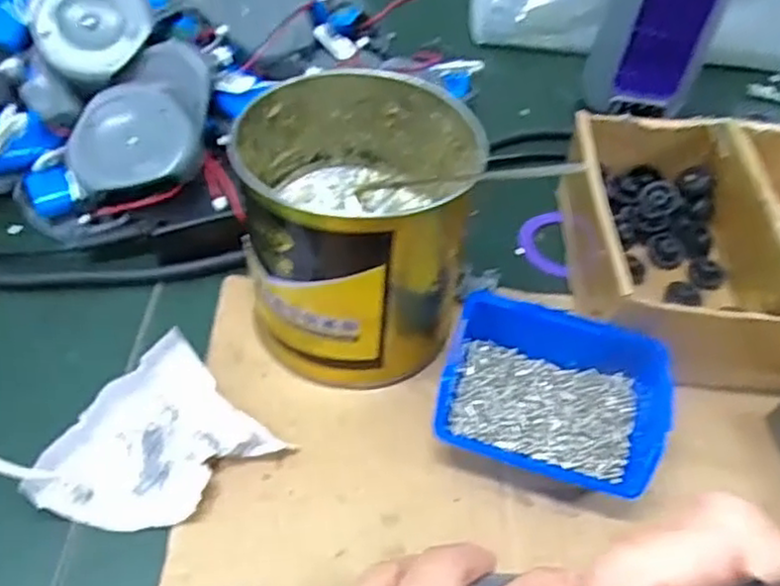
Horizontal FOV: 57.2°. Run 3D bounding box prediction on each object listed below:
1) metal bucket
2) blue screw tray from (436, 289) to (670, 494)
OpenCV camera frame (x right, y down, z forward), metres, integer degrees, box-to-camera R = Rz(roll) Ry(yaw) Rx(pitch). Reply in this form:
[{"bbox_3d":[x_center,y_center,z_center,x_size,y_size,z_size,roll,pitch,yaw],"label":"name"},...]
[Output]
[{"bbox_3d":[-0.017,-0.037,0.388,0.120,0.108,0.130,9,51,2],"label":"metal bucket"},{"bbox_3d":[0.084,0.055,0.374,0.111,0.041,0.084,16,52,8],"label":"blue screw tray"}]

